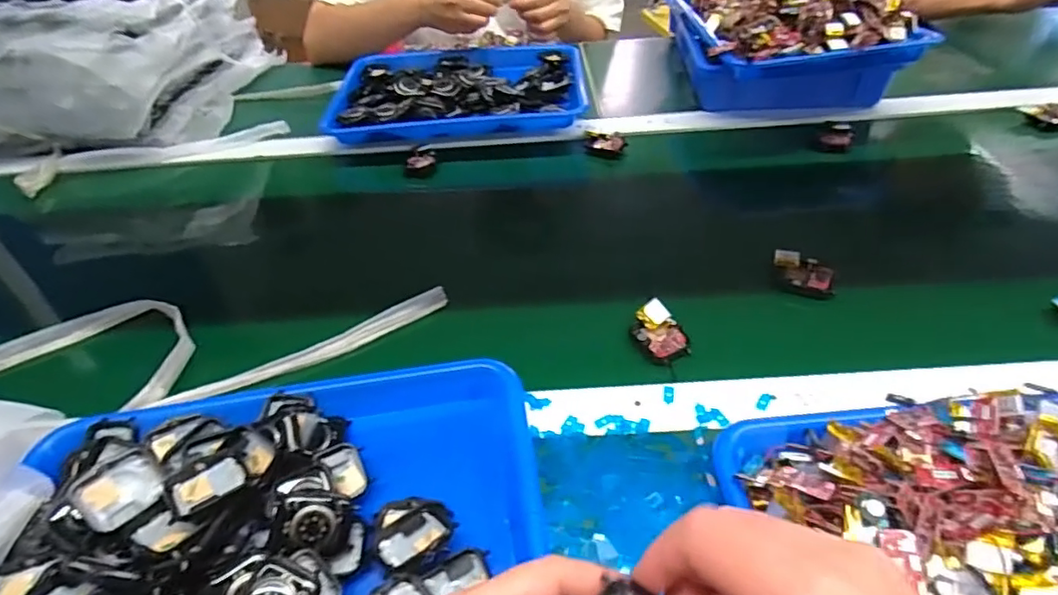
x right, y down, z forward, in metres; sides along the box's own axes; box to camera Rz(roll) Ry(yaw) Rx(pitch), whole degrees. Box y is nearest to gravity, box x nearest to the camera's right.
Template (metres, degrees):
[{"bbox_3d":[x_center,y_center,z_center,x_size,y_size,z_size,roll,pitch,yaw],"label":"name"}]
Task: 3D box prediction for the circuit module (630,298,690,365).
[{"bbox_3d":[0.105,0.028,0.467,0.038,0.018,0.049,-22,46,-17],"label":"circuit module"}]

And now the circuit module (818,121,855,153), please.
[{"bbox_3d":[0.366,-0.191,0.685,0.035,0.022,0.046,20,49,25],"label":"circuit module"}]

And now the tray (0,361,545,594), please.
[{"bbox_3d":[-0.156,0.154,0.331,0.329,0.056,0.253,-9,43,-4],"label":"tray"}]

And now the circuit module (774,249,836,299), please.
[{"bbox_3d":[0.245,-0.020,0.517,0.050,0.023,0.035,13,46,19],"label":"circuit module"}]

